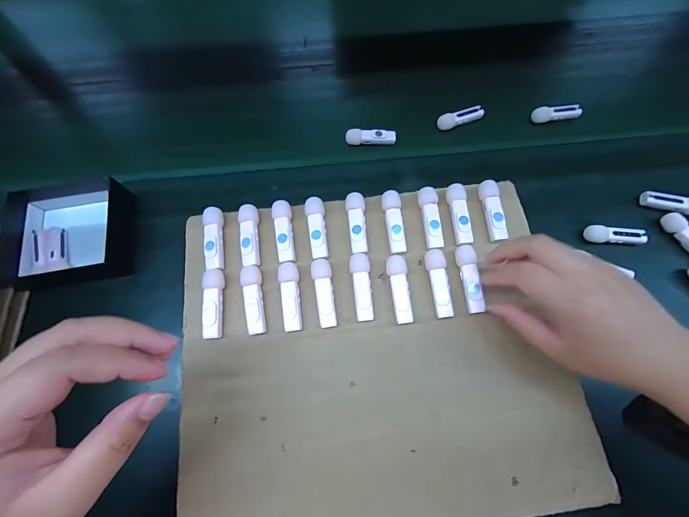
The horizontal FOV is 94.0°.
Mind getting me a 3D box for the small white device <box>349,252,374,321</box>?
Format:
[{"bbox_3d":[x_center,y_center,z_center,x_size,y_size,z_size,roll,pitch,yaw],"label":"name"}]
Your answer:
[{"bbox_3d":[0.016,0.028,0.306,0.019,0.018,0.063,-3,68,-1],"label":"small white device"}]

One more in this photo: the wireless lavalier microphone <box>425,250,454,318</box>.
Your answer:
[{"bbox_3d":[0.090,0.025,0.307,0.020,0.021,0.064,-3,68,-1],"label":"wireless lavalier microphone"}]

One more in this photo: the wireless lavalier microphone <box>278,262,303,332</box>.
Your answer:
[{"bbox_3d":[-0.051,0.035,0.303,0.018,0.016,0.064,-7,69,-3],"label":"wireless lavalier microphone"}]

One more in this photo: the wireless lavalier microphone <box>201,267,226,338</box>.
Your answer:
[{"bbox_3d":[-0.123,0.042,0.300,0.017,0.013,0.064,-3,79,-1],"label":"wireless lavalier microphone"}]

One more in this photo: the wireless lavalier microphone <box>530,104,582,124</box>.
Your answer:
[{"bbox_3d":[0.284,-0.194,0.431,0.063,0.011,0.019,-7,69,-3],"label":"wireless lavalier microphone"}]

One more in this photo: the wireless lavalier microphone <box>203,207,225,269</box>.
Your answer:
[{"bbox_3d":[-0.129,-0.020,0.319,0.016,0.013,0.063,-6,78,-2],"label":"wireless lavalier microphone"}]

